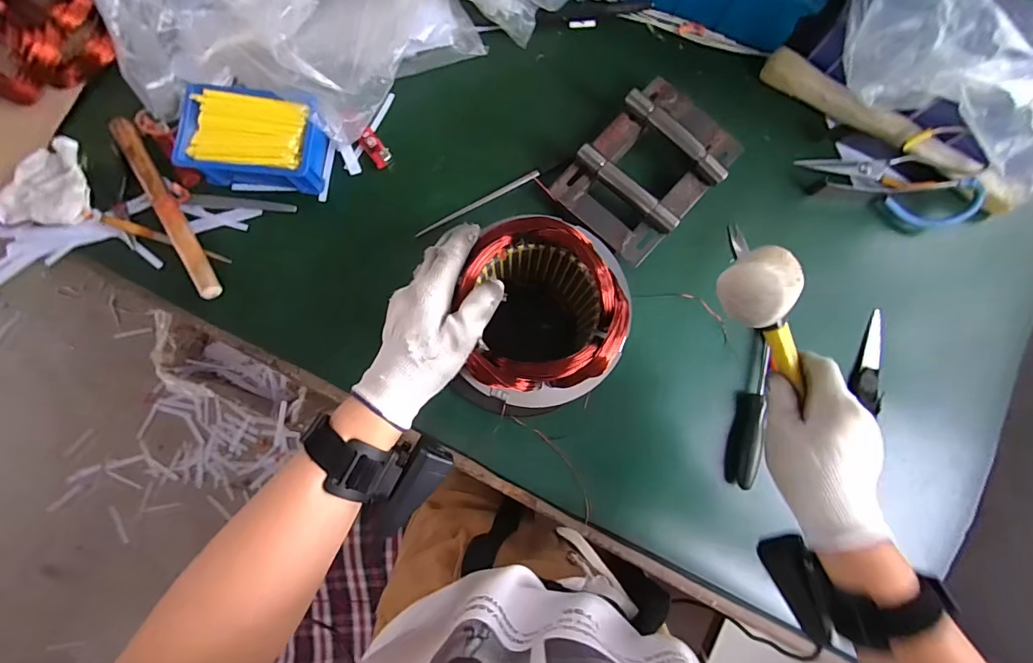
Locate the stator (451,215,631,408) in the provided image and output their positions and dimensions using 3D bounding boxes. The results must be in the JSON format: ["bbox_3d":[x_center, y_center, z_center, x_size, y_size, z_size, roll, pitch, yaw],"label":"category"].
[{"bbox_3d":[0.023,-0.002,0.409,0.121,0.180,0.136,-4,82,-1],"label":"stator"}]

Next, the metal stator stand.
[{"bbox_3d":[0.152,-0.186,0.505,0.134,0.054,0.198,41,85,4],"label":"metal stator stand"}]

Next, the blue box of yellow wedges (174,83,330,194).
[{"bbox_3d":[-0.293,-0.214,0.496,0.151,0.064,0.098,5,83,0],"label":"blue box of yellow wedges"}]

